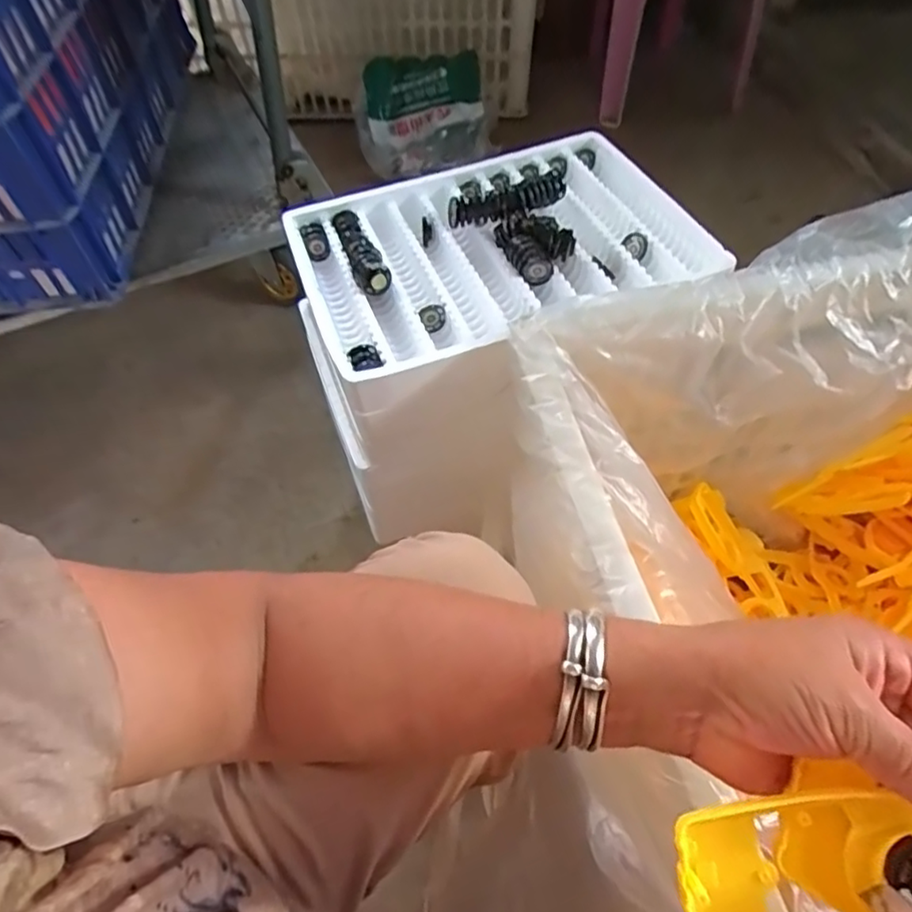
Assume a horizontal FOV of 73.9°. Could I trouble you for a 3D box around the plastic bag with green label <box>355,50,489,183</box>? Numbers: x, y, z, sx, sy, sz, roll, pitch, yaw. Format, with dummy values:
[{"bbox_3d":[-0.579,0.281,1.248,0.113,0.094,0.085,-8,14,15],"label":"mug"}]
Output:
[{"bbox_3d":[-0.072,-0.688,1.223,0.254,0.142,0.199,-10,57,-4],"label":"plastic bag with green label"}]

